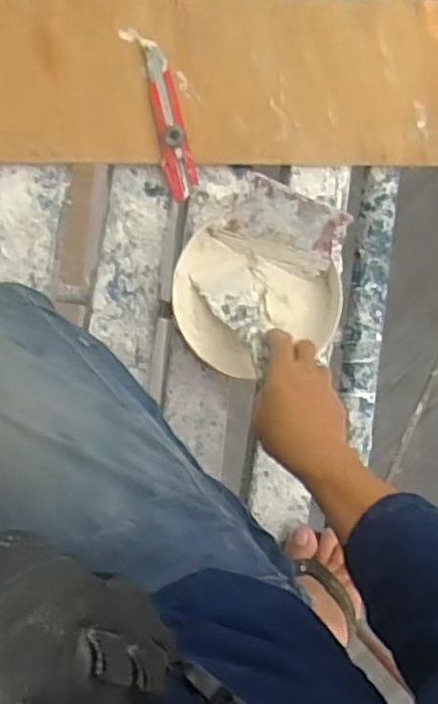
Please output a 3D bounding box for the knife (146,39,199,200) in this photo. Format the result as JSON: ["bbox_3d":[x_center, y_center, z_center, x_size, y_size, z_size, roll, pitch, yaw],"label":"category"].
[{"bbox_3d":[-0.052,-0.240,0.716,0.033,0.019,0.158,-15,91,-7],"label":"knife"}]

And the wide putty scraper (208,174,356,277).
[{"bbox_3d":[0.065,-0.124,0.696,0.120,0.099,0.009,20,55,-7],"label":"wide putty scraper"}]

